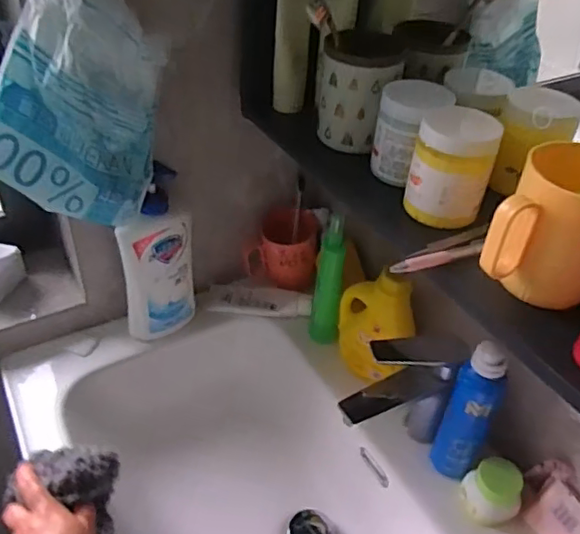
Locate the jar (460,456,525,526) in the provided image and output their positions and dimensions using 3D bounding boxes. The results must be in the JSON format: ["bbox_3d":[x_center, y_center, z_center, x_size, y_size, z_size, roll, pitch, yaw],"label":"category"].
[{"bbox_3d":[0.227,0.253,0.651,0.064,0.061,0.051,30,46,26],"label":"jar"}]

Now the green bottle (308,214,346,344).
[{"bbox_3d":[0.052,0.027,0.776,0.033,0.207,0.045,-1,41,-7],"label":"green bottle"}]

